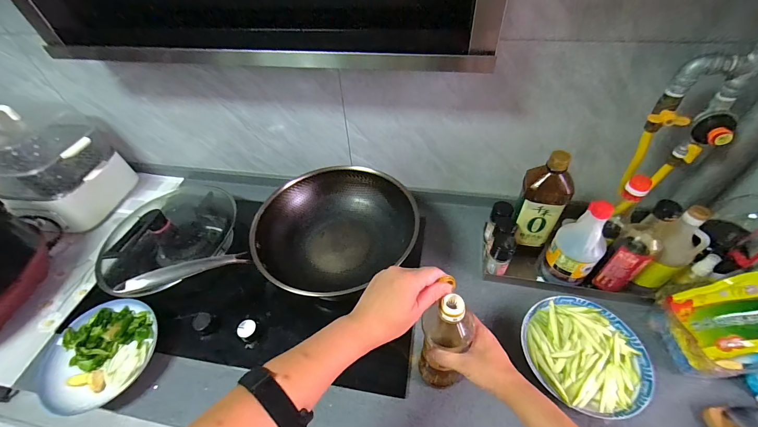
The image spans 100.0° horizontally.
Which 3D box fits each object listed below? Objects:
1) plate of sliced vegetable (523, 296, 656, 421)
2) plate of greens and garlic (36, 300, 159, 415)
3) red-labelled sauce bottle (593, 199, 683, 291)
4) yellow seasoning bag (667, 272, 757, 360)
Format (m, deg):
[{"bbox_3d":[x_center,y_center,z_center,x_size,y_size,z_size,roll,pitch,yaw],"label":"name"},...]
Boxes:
[{"bbox_3d":[0.367,0.245,0.570,0.196,0.067,0.193,-2,49,3],"label":"plate of sliced vegetable"},{"bbox_3d":[-0.545,0.271,0.619,0.206,0.060,0.191,-2,49,3],"label":"plate of greens and garlic"},{"bbox_3d":[0.466,0.060,0.574,0.068,0.222,0.056,-33,54,-22],"label":"red-labelled sauce bottle"},{"bbox_3d":[0.577,0.164,0.495,0.159,0.043,0.122,-29,43,38],"label":"yellow seasoning bag"}]

